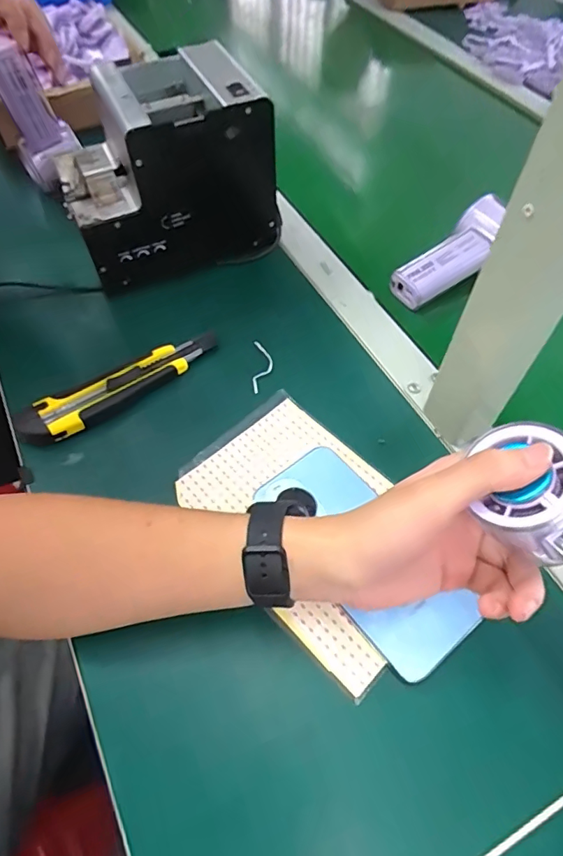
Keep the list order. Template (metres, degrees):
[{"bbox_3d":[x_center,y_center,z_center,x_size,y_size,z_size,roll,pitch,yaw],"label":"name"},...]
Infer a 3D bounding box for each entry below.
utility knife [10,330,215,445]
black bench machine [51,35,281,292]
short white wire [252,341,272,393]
[{"bbox_3d":[-0.129,-0.034,0.422,0.169,0.023,0.033,-30,62,-20],"label":"utility knife"},{"bbox_3d":[-0.112,-0.245,0.495,0.188,0.154,0.153,-18,58,-13],"label":"black bench machine"},{"bbox_3d":[-0.016,-0.054,0.447,0.016,0.006,0.055,1,56,-1],"label":"short white wire"}]

